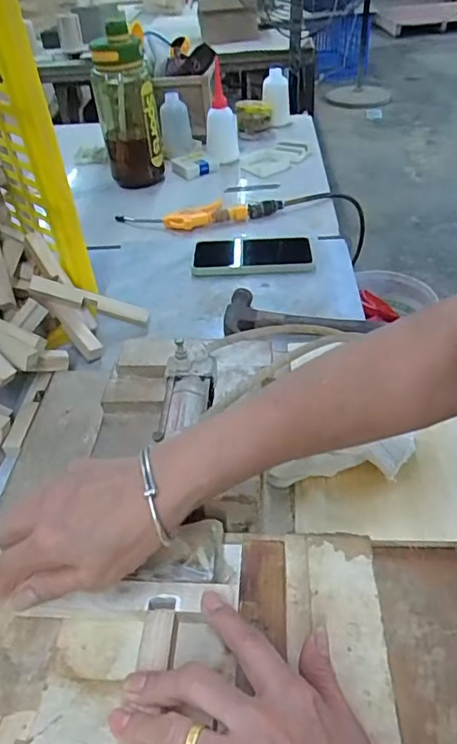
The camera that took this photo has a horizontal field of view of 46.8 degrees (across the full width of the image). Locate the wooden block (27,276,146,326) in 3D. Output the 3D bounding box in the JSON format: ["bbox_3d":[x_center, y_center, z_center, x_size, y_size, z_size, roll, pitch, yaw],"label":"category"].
[{"bbox_3d":[-0.164,-0.084,0.629,0.138,0.021,0.015,16,40,-16],"label":"wooden block"}]

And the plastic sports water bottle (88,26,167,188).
[{"bbox_3d":[-0.179,-0.465,0.936,0.102,0.239,0.086,-11,42,-7],"label":"plastic sports water bottle"}]

